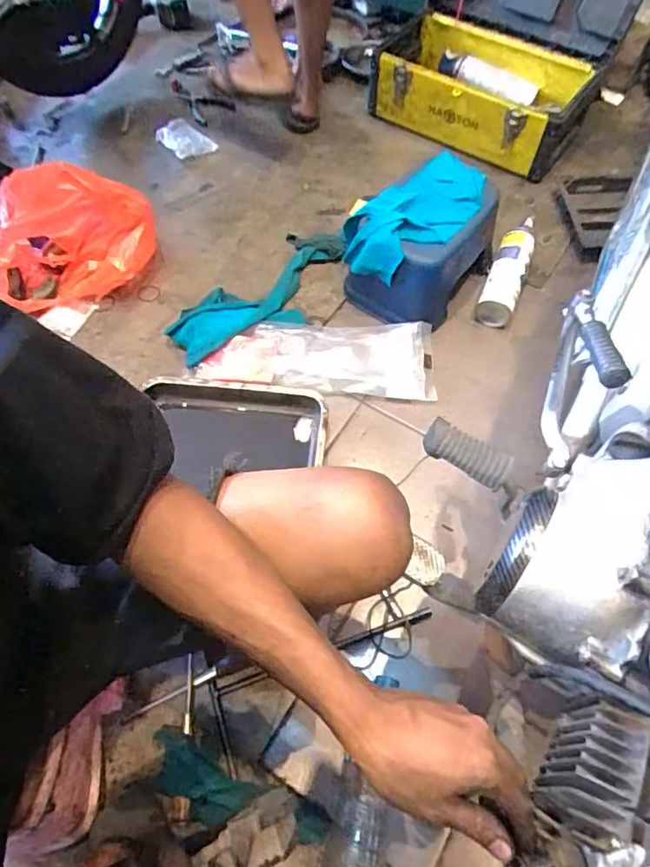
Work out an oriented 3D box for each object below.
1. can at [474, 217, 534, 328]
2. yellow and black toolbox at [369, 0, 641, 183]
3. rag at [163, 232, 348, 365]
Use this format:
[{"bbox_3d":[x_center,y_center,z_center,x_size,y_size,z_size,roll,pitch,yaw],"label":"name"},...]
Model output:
[{"bbox_3d":[0.358,-0.324,1.045,0.067,0.077,0.253,20,64,11],"label":"can"},{"bbox_3d":[0.363,-0.830,1.143,0.468,0.332,0.377,36,68,18],"label":"yellow and black toolbox"},{"bbox_3d":[-0.112,-0.268,1.028,0.181,0.041,0.416,35,67,18],"label":"rag"}]

